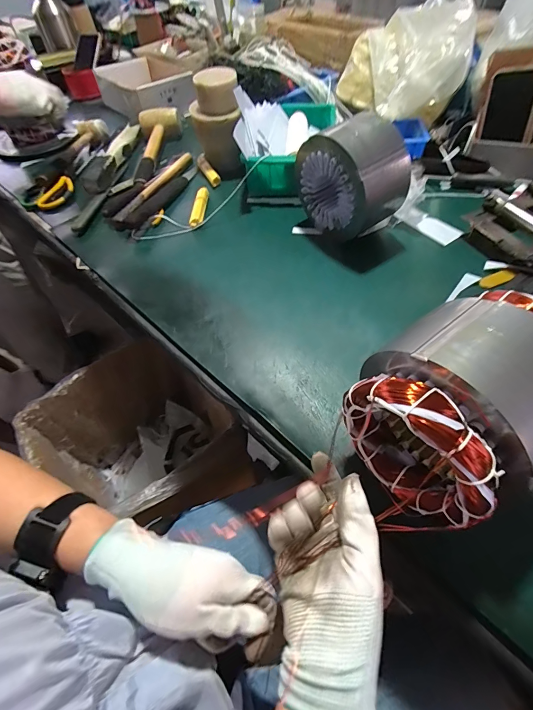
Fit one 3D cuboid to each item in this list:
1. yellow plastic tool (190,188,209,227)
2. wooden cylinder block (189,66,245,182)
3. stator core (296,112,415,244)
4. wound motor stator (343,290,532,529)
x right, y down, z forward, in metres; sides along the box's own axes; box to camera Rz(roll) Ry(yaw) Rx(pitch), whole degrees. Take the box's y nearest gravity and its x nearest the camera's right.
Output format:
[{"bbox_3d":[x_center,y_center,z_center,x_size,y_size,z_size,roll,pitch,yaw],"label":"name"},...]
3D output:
[{"bbox_3d":[-0.122,-0.269,0.634,0.019,0.022,0.096,0,55,5],"label":"yellow plastic tool"},{"bbox_3d":[-0.094,-0.443,0.680,0.092,0.167,0.081,-12,55,-4],"label":"wooden cylinder block"},{"bbox_3d":[0.125,-0.261,0.528,0.101,0.146,0.142,-33,59,-18],"label":"stator core"},{"bbox_3d":[0.170,0.040,0.289,0.165,0.125,0.123,-29,58,-16],"label":"wound motor stator"}]

